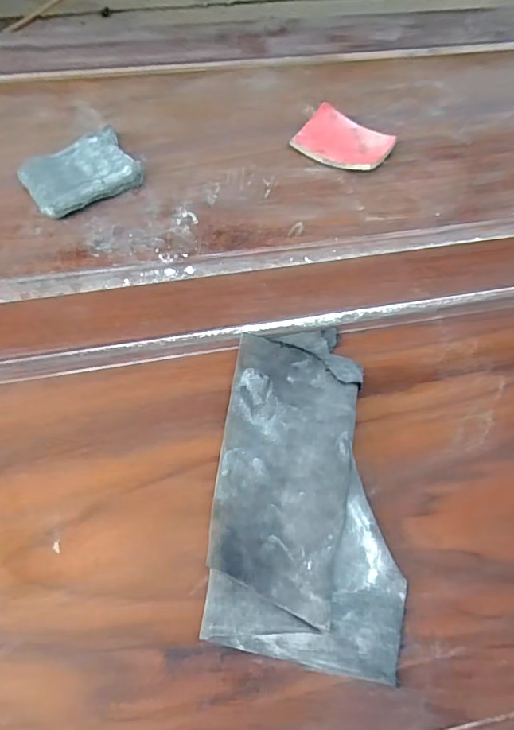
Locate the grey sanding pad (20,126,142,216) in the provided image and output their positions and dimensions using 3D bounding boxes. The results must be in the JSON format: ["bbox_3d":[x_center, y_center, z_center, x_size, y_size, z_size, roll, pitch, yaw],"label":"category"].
[{"bbox_3d":[-0.181,-0.197,0.514,0.111,0.015,0.083,-34,69,-20],"label":"grey sanding pad"}]

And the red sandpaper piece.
[{"bbox_3d":[0.097,-0.250,0.562,0.099,0.015,0.075,30,64,12],"label":"red sandpaper piece"}]

